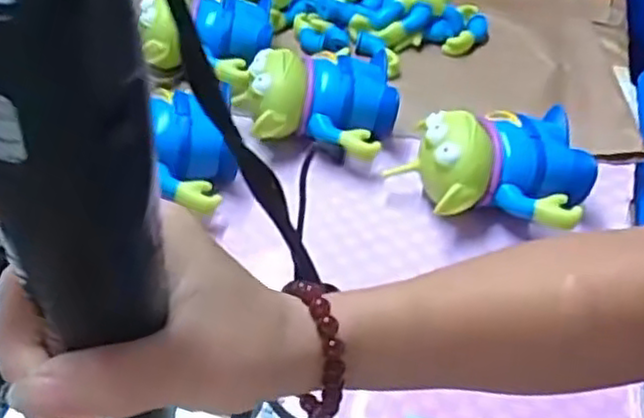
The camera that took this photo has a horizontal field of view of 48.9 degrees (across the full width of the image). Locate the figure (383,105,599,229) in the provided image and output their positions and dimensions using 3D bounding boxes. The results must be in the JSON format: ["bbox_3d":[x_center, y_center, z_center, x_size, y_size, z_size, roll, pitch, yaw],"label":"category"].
[{"bbox_3d":[0.138,-0.032,0.579,0.153,0.070,0.115,1,44,-2],"label":"figure"}]

